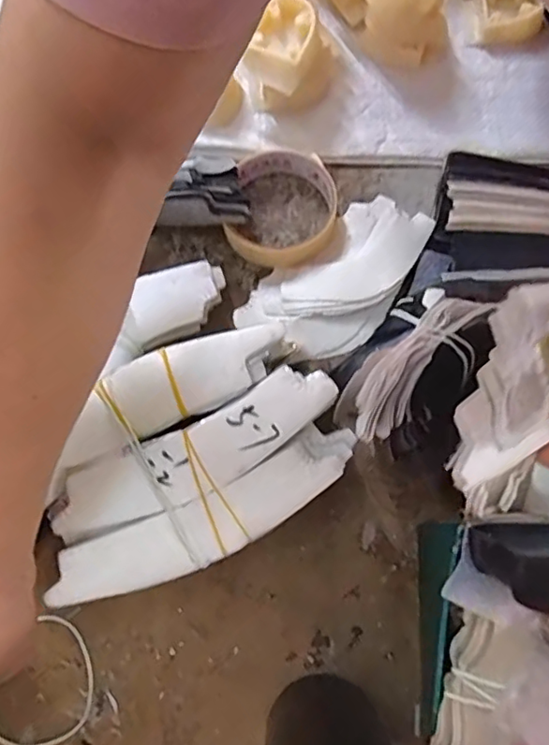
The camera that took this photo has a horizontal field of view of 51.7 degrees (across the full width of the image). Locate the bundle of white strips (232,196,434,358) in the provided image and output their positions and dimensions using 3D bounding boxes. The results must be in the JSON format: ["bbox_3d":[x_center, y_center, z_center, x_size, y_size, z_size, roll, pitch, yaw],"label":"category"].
[{"bbox_3d":[0.049,-0.066,0.397,0.140,0.017,0.077,-42,77,-11],"label":"bundle of white strips"}]

